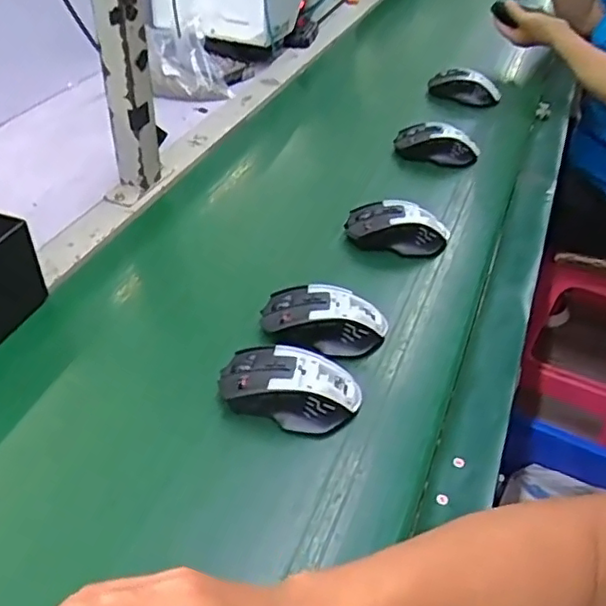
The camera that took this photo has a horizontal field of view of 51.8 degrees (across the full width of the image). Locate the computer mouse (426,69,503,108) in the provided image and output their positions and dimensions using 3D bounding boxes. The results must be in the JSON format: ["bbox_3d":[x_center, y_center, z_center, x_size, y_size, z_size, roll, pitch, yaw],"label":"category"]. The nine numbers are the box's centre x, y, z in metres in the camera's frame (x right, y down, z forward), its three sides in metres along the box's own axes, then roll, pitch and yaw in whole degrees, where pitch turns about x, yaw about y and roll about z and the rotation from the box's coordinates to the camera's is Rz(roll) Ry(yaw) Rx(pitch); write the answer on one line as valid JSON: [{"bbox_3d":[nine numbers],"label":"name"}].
[{"bbox_3d":[0.263,-0.354,1.021,0.120,0.034,0.055,18,43,16],"label":"computer mouse"}]

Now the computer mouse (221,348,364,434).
[{"bbox_3d":[-0.012,0.071,0.520,0.119,0.041,0.061,8,41,5],"label":"computer mouse"}]

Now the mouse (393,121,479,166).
[{"bbox_3d":[0.187,-0.223,0.867,0.116,0.033,0.061,12,42,9],"label":"mouse"}]

